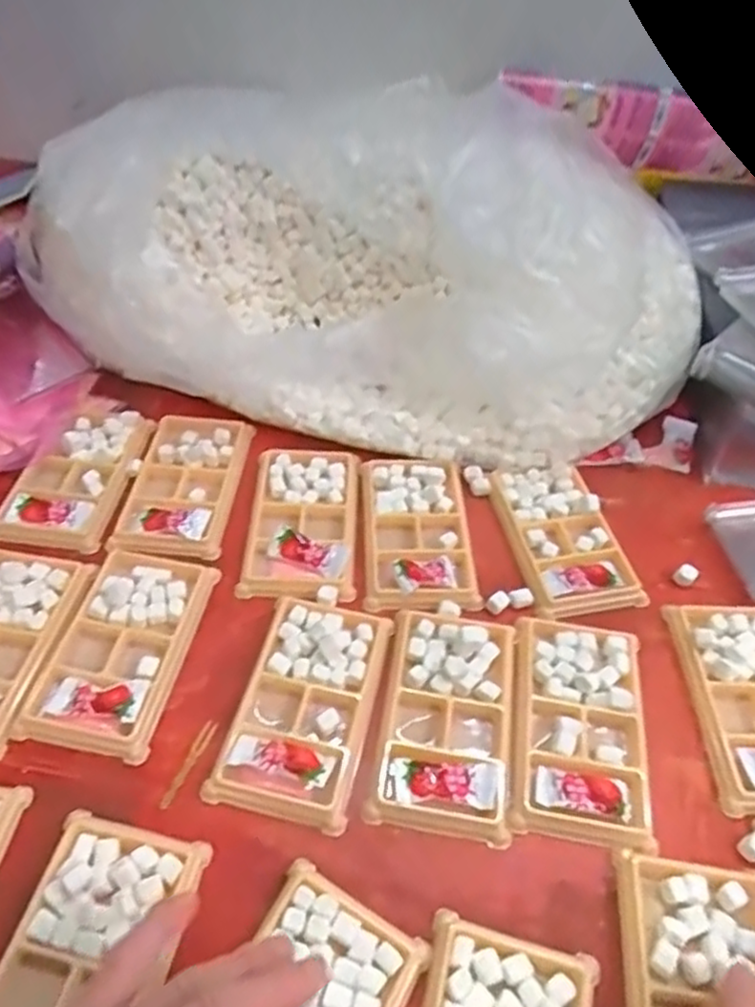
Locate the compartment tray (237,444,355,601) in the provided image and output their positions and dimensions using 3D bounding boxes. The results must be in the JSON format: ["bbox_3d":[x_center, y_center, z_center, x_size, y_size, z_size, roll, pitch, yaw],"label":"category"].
[{"bbox_3d":[-0.056,0.009,0.525,0.080,0.018,0.137,1,47,-2],"label":"compartment tray"}]

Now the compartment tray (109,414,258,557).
[{"bbox_3d":[-0.149,-0.015,0.543,0.078,0.012,0.140,4,47,1],"label":"compartment tray"}]

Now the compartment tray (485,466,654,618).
[{"bbox_3d":[0.136,0.021,0.521,0.075,0.010,0.130,-8,48,-10],"label":"compartment tray"}]

